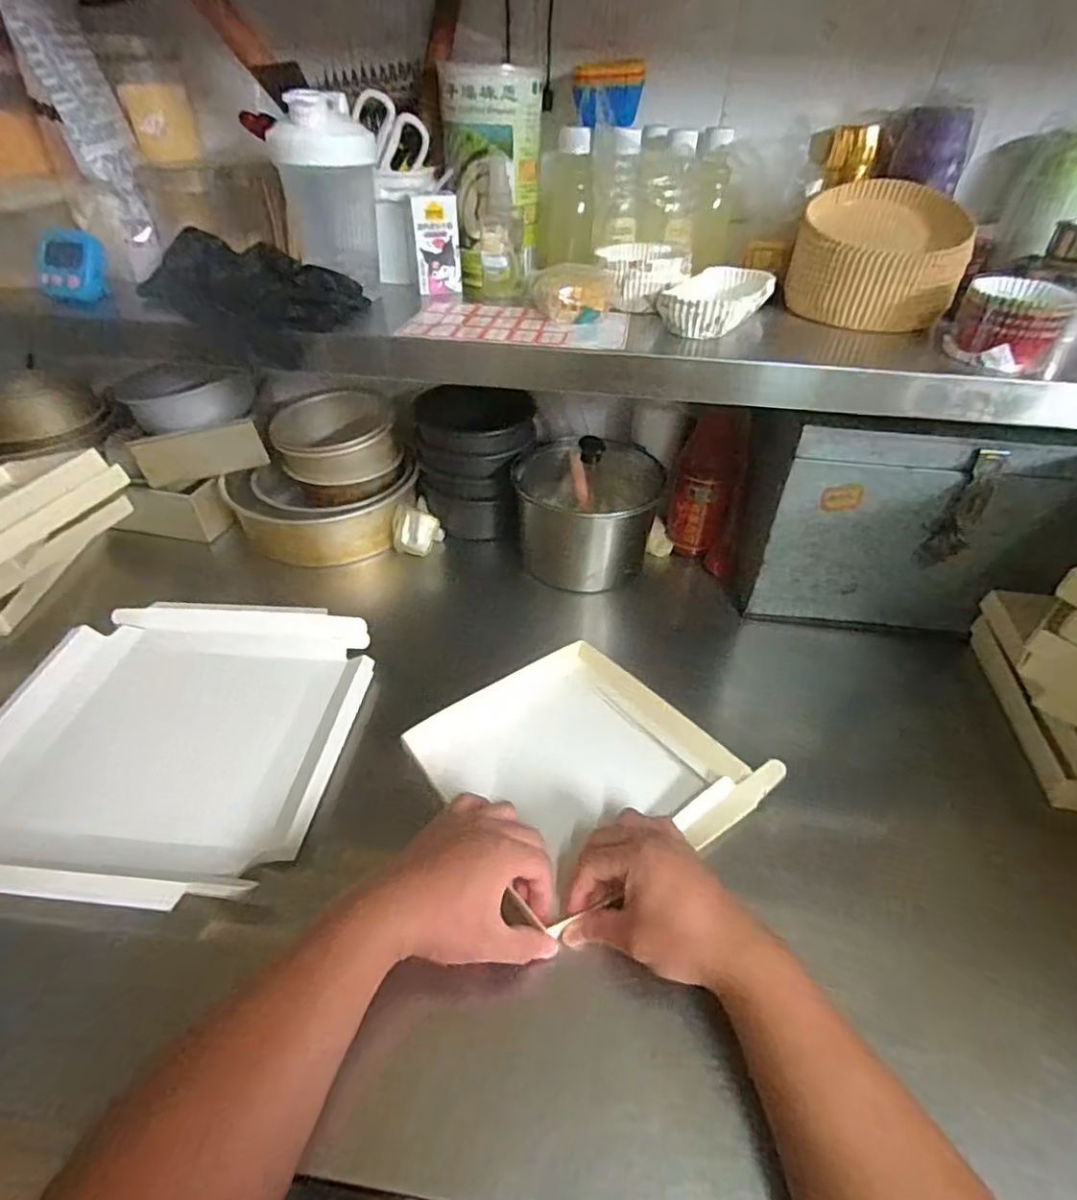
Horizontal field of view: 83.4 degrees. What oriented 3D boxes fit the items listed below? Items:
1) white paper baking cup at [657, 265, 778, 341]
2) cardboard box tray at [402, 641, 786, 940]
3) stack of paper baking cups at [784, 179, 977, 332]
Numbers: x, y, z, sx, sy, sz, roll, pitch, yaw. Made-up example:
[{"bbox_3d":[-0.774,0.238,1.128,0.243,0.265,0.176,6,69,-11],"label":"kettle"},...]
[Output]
[{"bbox_3d":[0.168,-0.283,0.568,0.076,0.029,0.136,22,46,21],"label":"white paper baking cup"},{"bbox_3d":[0.037,0.154,0.559,0.244,0.036,0.243,-26,49,-27],"label":"cardboard box tray"},{"bbox_3d":[0.324,-0.331,0.582,0.149,0.092,0.129,17,44,15],"label":"stack of paper baking cups"}]

